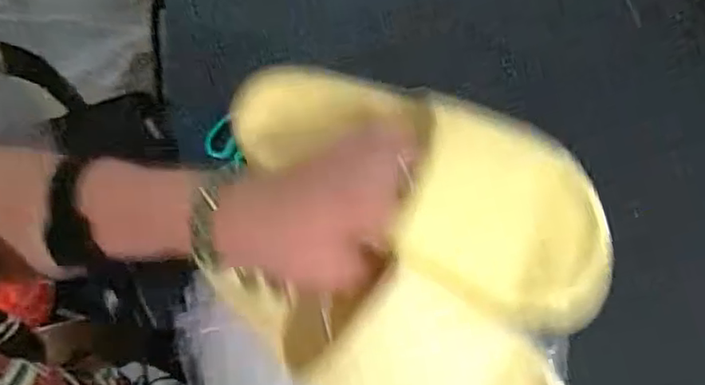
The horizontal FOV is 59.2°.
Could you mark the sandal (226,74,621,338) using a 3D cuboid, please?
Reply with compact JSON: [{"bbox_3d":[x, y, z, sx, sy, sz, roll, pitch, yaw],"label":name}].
[{"bbox_3d":[0.035,-0.012,0.372,0.245,0.060,0.098,32,66,21],"label":"sandal"}]

